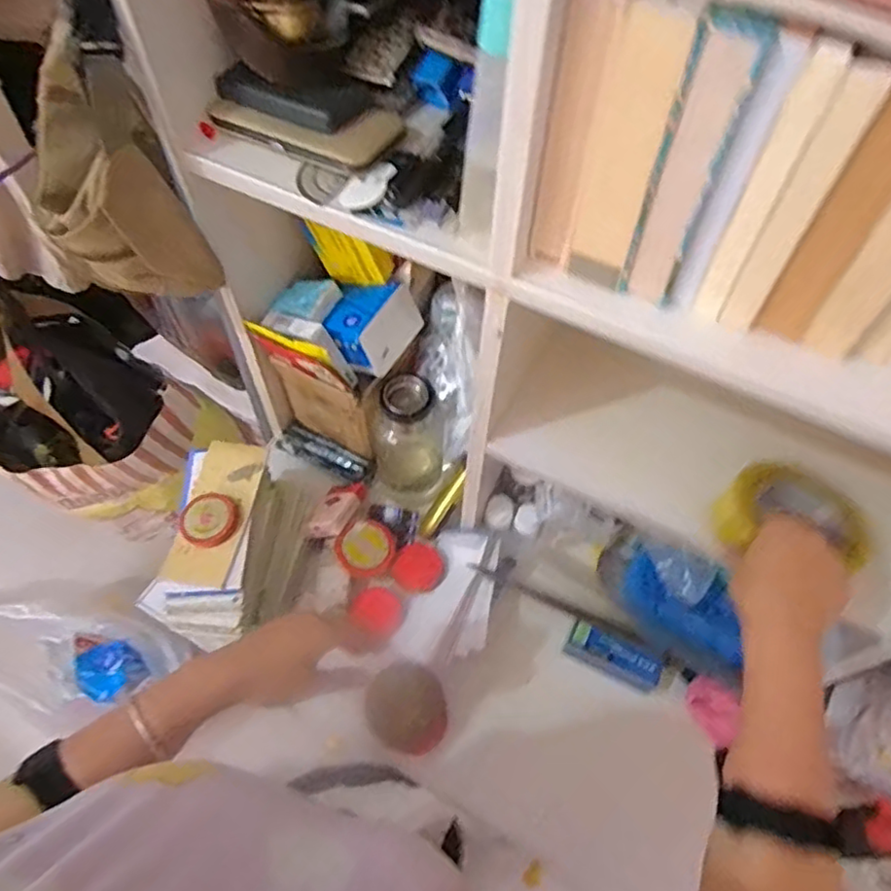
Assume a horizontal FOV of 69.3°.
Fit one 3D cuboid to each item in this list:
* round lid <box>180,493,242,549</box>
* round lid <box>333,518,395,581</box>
[{"bbox_3d":[-0.266,0.082,0.724,0.064,0.021,0.061,1,58,-1],"label":"round lid"},{"bbox_3d":[-0.102,0.131,0.819,0.072,0.016,0.072,9,58,-14],"label":"round lid"}]

